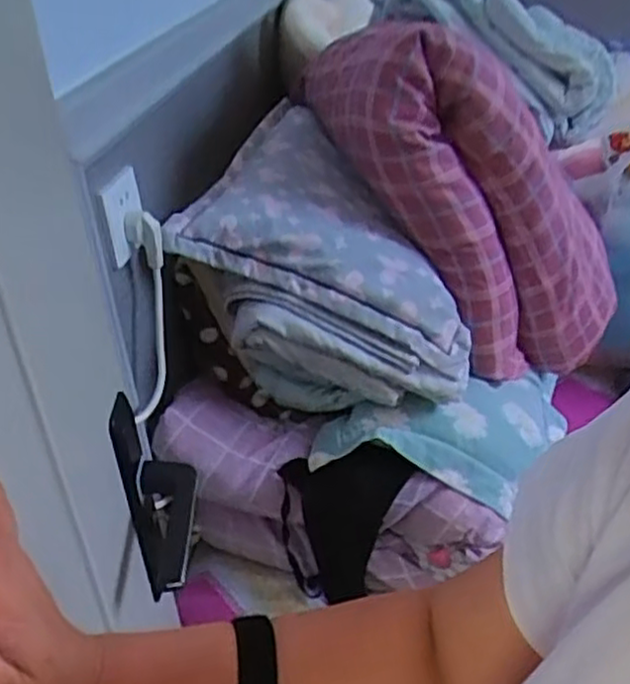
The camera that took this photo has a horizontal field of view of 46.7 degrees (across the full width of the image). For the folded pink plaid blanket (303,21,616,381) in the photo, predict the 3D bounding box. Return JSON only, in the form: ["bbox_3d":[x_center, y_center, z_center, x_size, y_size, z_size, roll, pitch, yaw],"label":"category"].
[{"bbox_3d":[0.232,-0.200,1.027,0.244,0.558,0.312,-30,20,32],"label":"folded pink plaid blanket"}]

